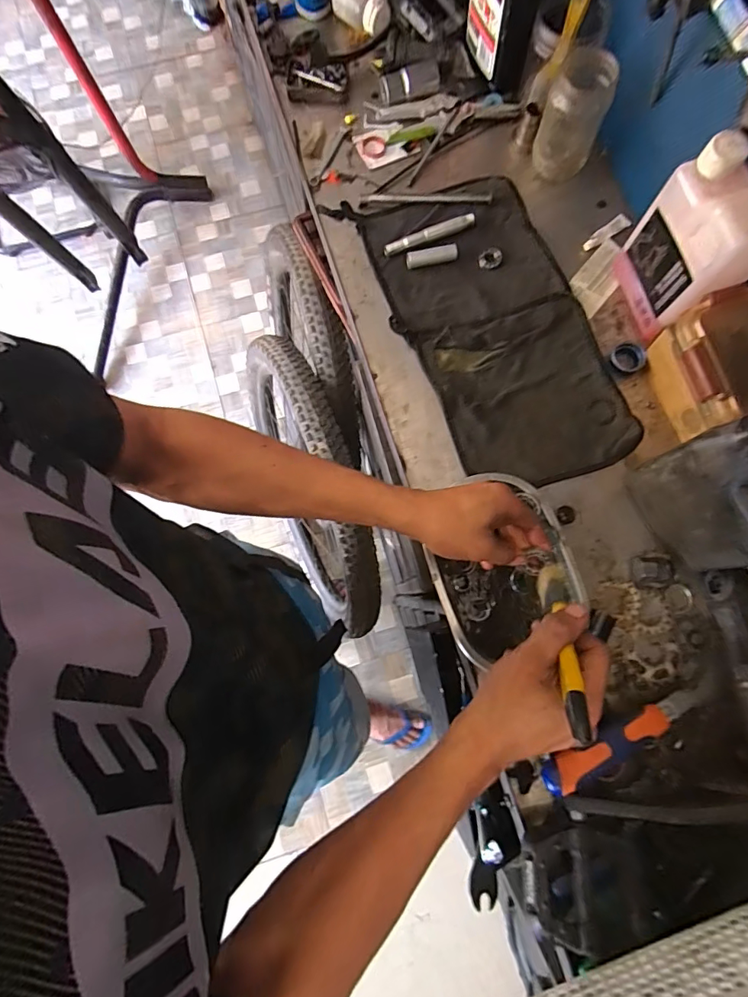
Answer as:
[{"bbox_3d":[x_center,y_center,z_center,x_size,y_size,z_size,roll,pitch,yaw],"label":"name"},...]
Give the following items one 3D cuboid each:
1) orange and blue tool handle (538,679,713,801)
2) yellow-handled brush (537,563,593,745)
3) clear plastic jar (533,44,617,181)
[{"bbox_3d":[0.272,0.248,0.480,0.208,0.034,0.038,-25,79,-6],"label":"orange and blue tool handle"},{"bbox_3d":[0.148,0.110,0.367,0.022,0.034,0.163,15,33,2],"label":"yellow-handled brush"},{"bbox_3d":[0.257,-0.491,0.603,0.077,0.123,0.069,24,79,4],"label":"clear plastic jar"}]

